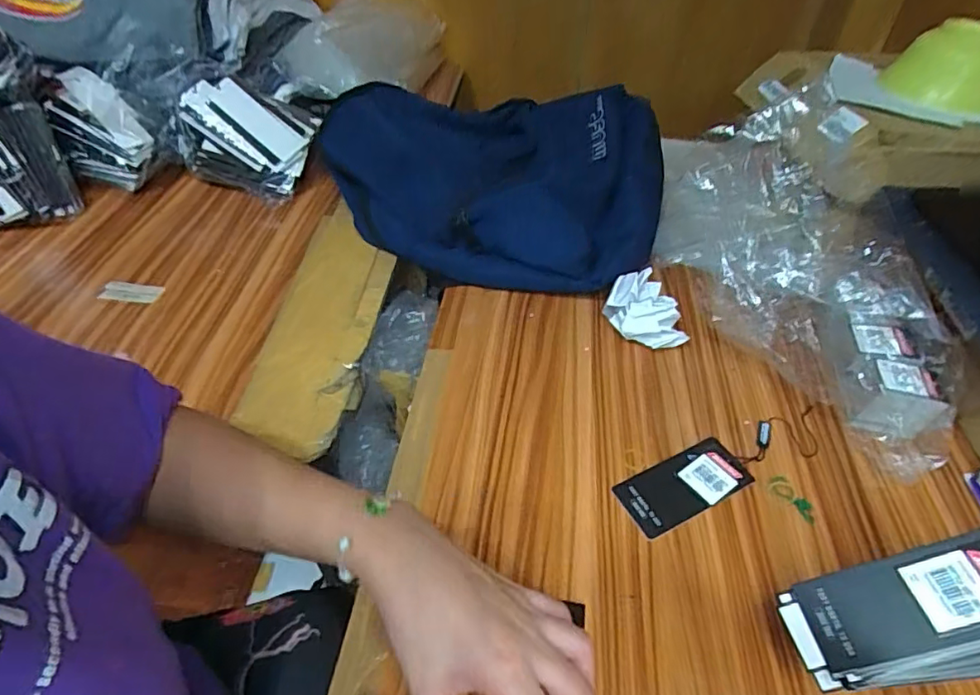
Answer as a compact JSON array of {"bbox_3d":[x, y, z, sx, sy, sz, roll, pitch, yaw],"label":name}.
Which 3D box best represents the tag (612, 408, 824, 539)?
[{"bbox_3d":[0.192,0.095,0.452,0.192,0.004,0.050,-19,49,-19],"label":"tag"}]

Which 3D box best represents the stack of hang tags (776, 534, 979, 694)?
[{"bbox_3d":[0.253,0.156,0.323,0.149,0.106,0.058,-2,45,-4],"label":"stack of hang tags"}]

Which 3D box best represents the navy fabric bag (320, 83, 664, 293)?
[{"bbox_3d":[-0.009,-0.224,0.690,0.443,0.107,0.319,19,48,16],"label":"navy fabric bag"}]

